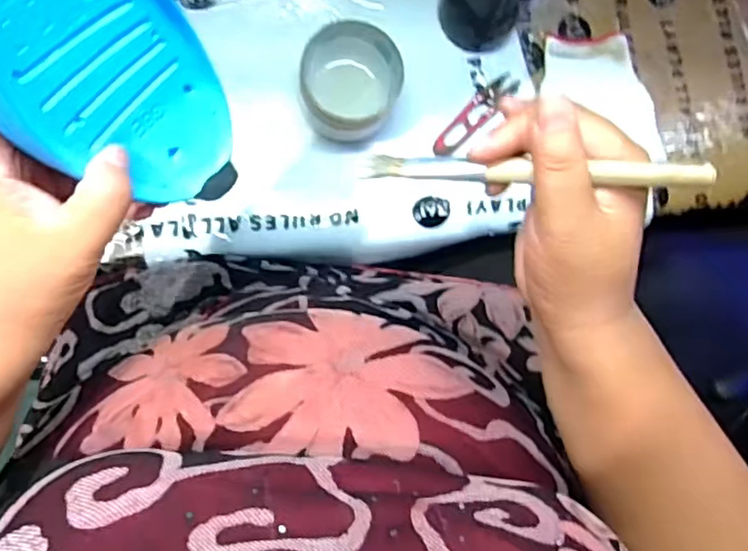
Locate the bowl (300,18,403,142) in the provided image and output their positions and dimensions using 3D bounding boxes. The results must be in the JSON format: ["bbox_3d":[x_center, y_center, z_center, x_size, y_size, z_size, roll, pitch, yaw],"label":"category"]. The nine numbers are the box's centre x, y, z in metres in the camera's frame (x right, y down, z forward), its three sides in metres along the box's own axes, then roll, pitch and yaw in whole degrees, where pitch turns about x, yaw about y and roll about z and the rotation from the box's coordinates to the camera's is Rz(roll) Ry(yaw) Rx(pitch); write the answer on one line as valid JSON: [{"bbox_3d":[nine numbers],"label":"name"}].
[{"bbox_3d":[-0.020,-0.158,0.489,0.079,0.054,0.082,0,87,-9],"label":"bowl"}]

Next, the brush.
[{"bbox_3d":[0.066,-0.047,0.264,0.150,0.011,0.010,5,86,20],"label":"brush"}]

